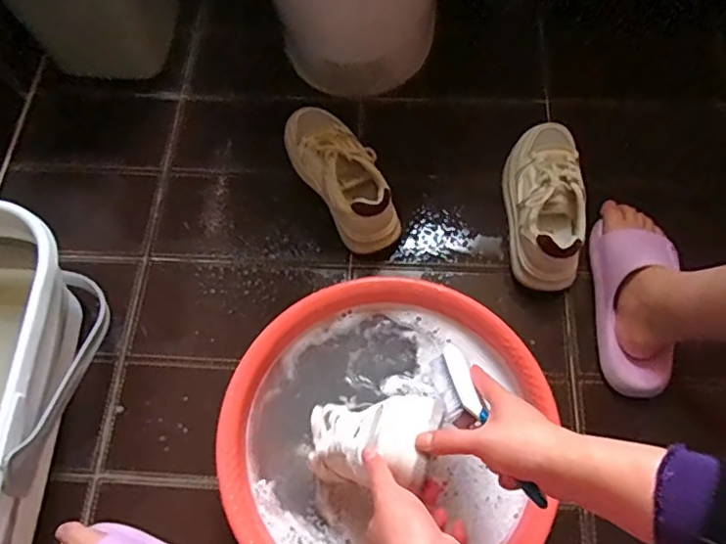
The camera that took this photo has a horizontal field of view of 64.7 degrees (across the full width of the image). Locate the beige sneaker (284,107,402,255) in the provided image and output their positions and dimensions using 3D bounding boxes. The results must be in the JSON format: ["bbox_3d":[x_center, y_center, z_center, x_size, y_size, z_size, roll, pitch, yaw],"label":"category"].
[{"bbox_3d":[-0.034,-0.142,0.816,0.092,0.100,0.243,-28,68,-9],"label":"beige sneaker"}]

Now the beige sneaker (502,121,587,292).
[{"bbox_3d":[0.250,-0.103,0.786,0.090,0.087,0.246,2,67,4],"label":"beige sneaker"}]

